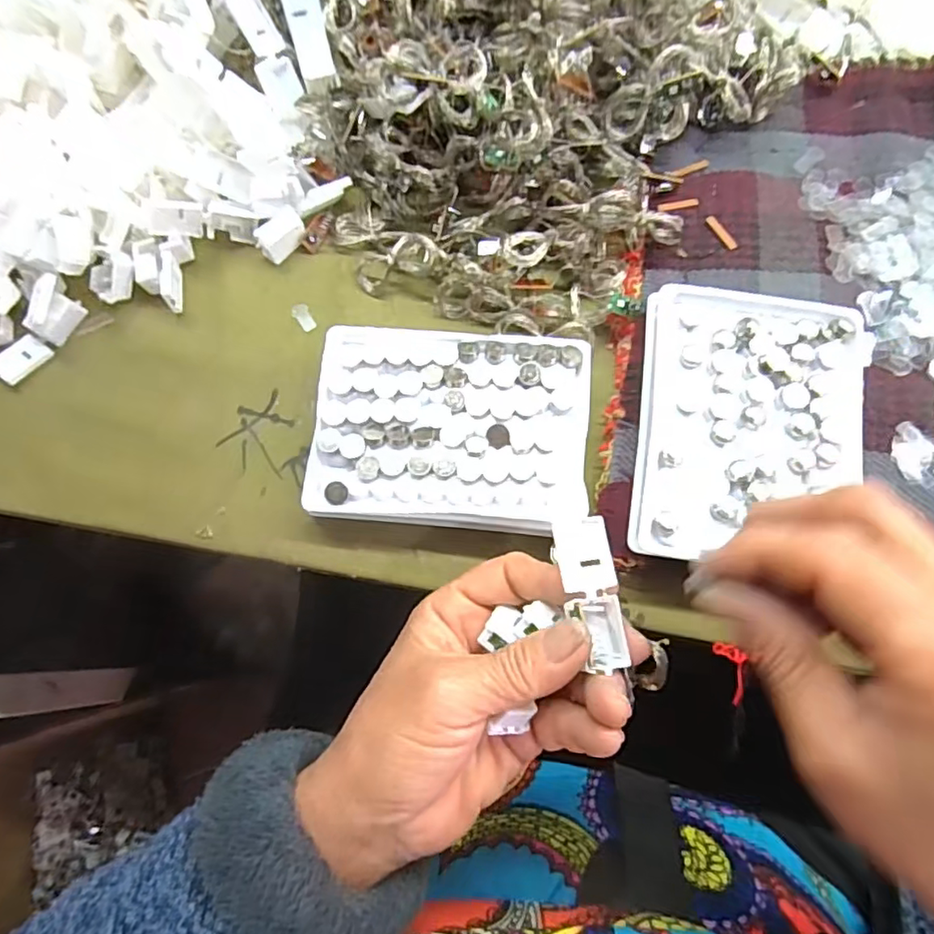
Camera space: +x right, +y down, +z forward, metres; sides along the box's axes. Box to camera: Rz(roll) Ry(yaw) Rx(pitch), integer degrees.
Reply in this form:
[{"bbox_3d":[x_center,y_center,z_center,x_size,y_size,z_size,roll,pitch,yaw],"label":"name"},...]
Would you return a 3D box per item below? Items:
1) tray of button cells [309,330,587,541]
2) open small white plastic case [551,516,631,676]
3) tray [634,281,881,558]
[{"bbox_3d":[-0.008,-0.019,0.289,0.128,0.027,0.094,4,74,3],"label":"tray of button cells"},{"bbox_3d":[0.047,0.046,0.223,0.022,0.012,0.055,-13,78,-2],"label":"open small white plastic case"},{"bbox_3d":[0.129,-0.019,0.273,0.095,0.016,0.129,8,75,4],"label":"tray"}]

